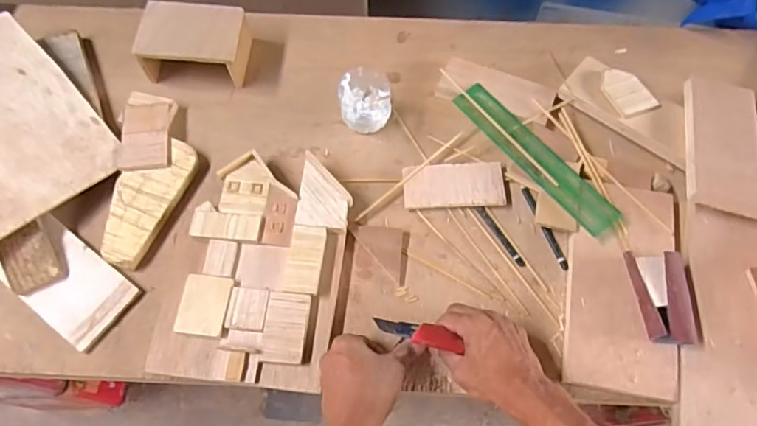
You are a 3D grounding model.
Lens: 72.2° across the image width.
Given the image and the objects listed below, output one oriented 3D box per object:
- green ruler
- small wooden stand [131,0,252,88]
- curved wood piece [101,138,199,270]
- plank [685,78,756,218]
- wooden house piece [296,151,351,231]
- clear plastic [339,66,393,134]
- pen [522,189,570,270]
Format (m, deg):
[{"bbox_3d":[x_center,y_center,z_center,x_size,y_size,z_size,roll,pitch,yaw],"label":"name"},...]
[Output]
[{"bbox_3d":[0.195,-0.071,0.656,0.046,0.011,0.249,-37,70,-12],"label":"green ruler"},{"bbox_3d":[-0.249,-0.230,0.715,0.136,0.071,0.097,4,65,1],"label":"small wooden stand"},{"bbox_3d":[-0.289,-0.018,0.639,0.078,0.016,0.166,23,67,9],"label":"curved wood piece"},{"bbox_3d":[0.432,-0.088,0.648,0.090,0.016,0.197,14,61,4],"label":"plank"},{"bbox_3d":[-0.064,-0.022,0.642,0.063,0.034,0.093,5,65,1],"label":"wooden house piece"},{"bbox_3d":[-0.018,-0.146,0.692,0.069,0.056,0.073,0,65,-1],"label":"clear plastic"},{"bbox_3d":[0.207,0.018,0.641,0.012,0.010,0.113,-19,67,-10],"label":"pen"}]

